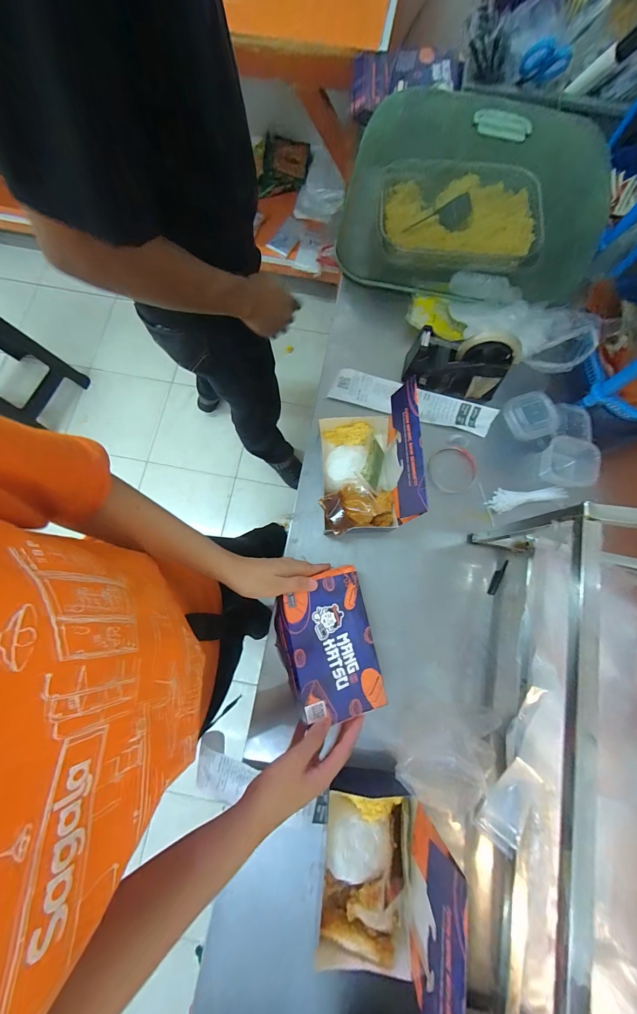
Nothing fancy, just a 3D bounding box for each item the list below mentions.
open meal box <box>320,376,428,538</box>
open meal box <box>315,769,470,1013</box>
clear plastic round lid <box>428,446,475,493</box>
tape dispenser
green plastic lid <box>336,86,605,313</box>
[{"bbox_3d":[0.064,-0.057,0.459,0.121,0.150,0.180,0,78,-1],"label":"open meal box"},{"bbox_3d":[0.069,0.435,0.358,0.119,0.153,0.186,6,78,1],"label":"open meal box"},{"bbox_3d":[0.227,-0.063,0.543,0.080,0.009,0.075,-23,79,-5],"label":"clear plastic round lid"},{"bbox_3d":[0.229,-0.234,0.519,0.161,0.090,0.060,20,78,4],"label":"tape dispenser"},{"bbox_3d":[0.242,-0.521,0.552,0.389,0.162,0.267,13,78,2],"label":"green plastic lid"}]

